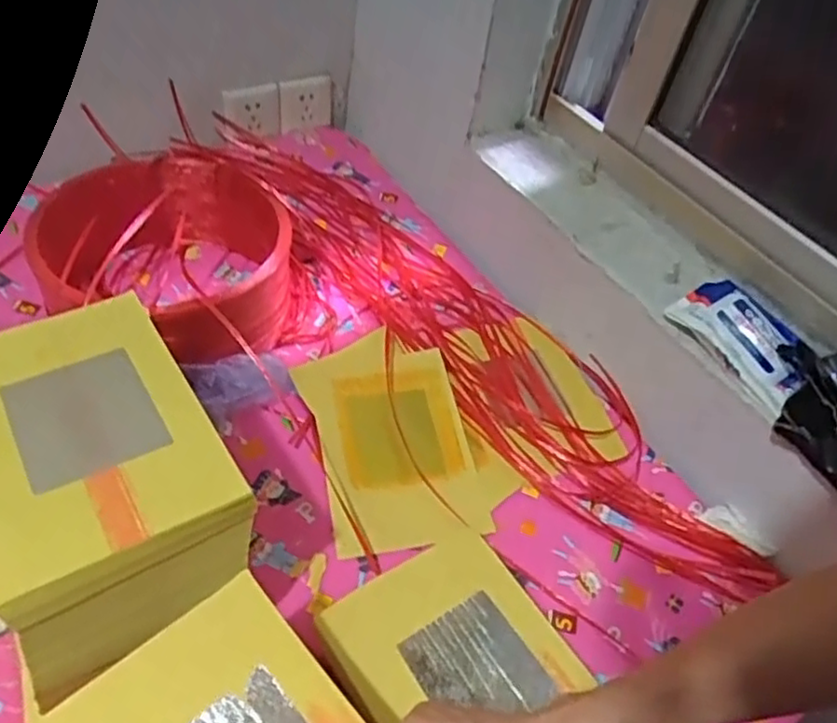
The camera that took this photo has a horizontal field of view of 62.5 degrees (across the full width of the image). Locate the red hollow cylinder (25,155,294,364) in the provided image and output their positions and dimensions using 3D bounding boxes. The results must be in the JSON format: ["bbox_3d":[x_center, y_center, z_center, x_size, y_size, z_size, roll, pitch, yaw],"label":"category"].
[{"bbox_3d":[-0.270,-0.107,0.780,0.236,0.131,0.256,3,47,-3],"label":"red hollow cylinder"}]

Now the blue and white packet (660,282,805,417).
[{"bbox_3d":[0.332,-0.025,0.704,0.077,0.049,0.149,-23,57,-28],"label":"blue and white packet"}]

